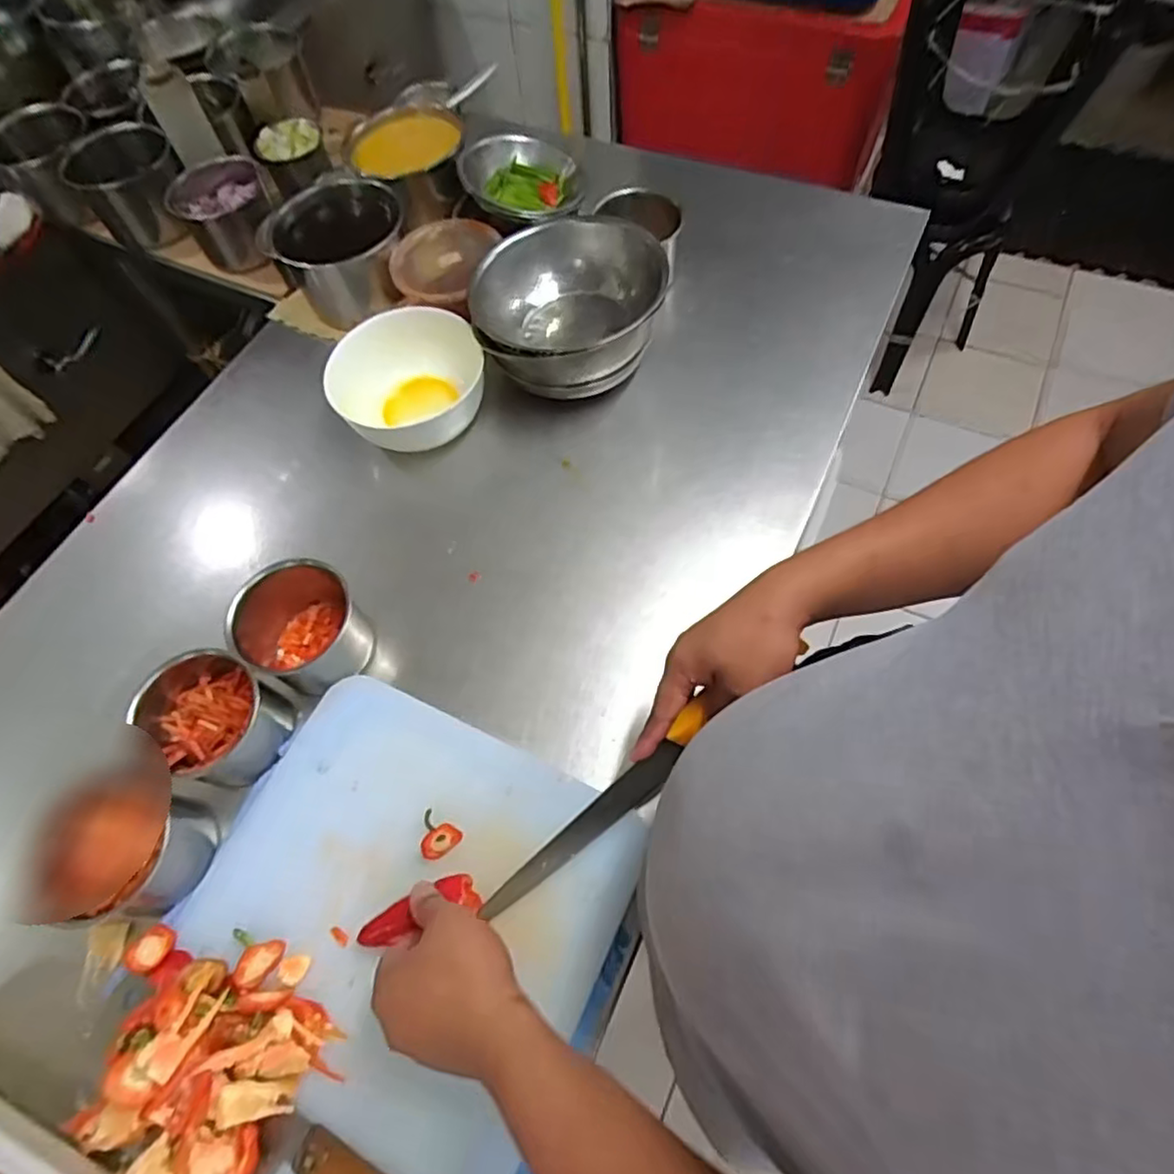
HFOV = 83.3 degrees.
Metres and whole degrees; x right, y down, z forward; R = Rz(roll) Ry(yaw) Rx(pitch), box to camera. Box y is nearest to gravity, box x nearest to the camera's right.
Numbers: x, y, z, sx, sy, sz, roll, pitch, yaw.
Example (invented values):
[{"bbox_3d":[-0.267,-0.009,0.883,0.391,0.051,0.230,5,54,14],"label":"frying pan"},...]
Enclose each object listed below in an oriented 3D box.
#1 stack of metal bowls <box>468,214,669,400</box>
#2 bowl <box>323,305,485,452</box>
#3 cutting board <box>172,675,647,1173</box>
[{"bbox_3d":[-0.021,-0.323,0.811,0.209,0.144,0.217,8,64,7],"label":"stack of metal bowls"},{"bbox_3d":[-0.214,-0.242,0.800,0.176,0.092,0.149,-19,64,-6],"label":"bowl"},{"bbox_3d":[-0.176,0.298,0.549,0.346,0.032,0.384,24,65,12],"label":"cutting board"}]

